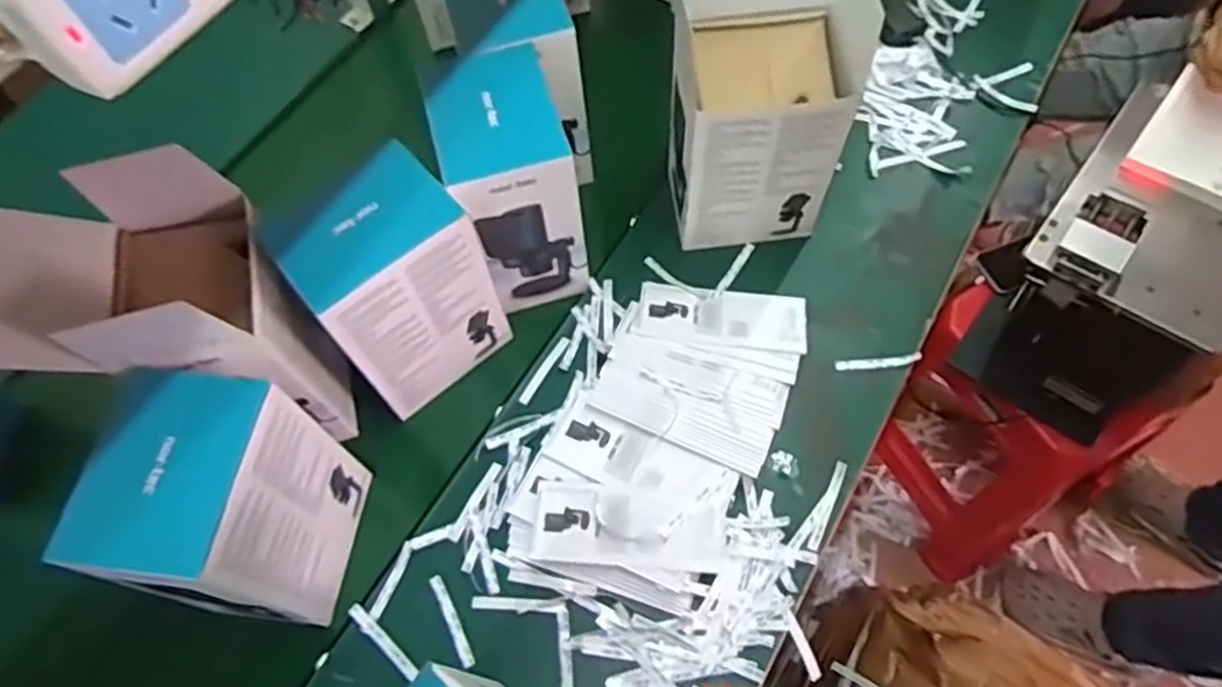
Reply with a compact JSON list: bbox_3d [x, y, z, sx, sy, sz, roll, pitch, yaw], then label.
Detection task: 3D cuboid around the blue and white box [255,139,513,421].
[{"bbox_3d":[-0.201,-0.046,0.724,0.146,0.239,0.094,-38,67,-17],"label":"blue and white box"}]

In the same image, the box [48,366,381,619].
[{"bbox_3d":[-0.316,0.140,0.629,0.121,0.221,0.155,6,62,6],"label":"box"}]

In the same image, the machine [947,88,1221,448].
[{"bbox_3d":[0.654,-0.076,0.980,0.225,0.336,0.321,35,69,19],"label":"machine"}]

